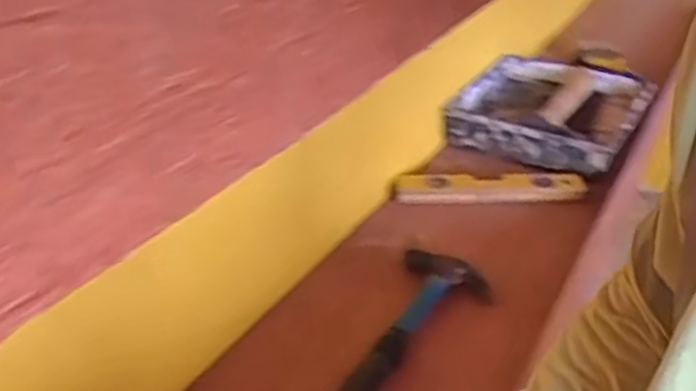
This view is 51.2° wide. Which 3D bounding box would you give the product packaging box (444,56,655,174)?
[{"bbox_3d":[0.344,-0.140,1.217,0.273,0.091,0.325,16,33,27],"label":"product packaging box"}]

